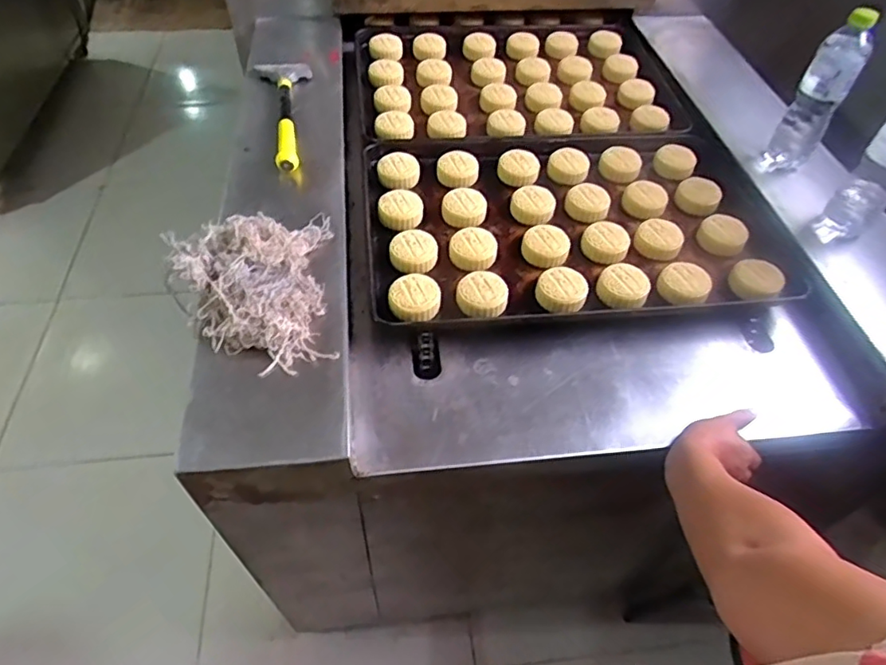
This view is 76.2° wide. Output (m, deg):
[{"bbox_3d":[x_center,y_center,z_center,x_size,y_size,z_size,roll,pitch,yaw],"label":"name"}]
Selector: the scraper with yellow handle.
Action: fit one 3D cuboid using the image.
[{"bbox_3d":[-0.257,-0.366,0.942,0.097,0.038,0.306,-10,50,-9],"label":"scraper with yellow handle"}]

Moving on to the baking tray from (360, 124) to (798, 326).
[{"bbox_3d":[0.189,-0.191,0.859,0.599,0.048,0.413,-2,53,-7],"label":"baking tray"}]

